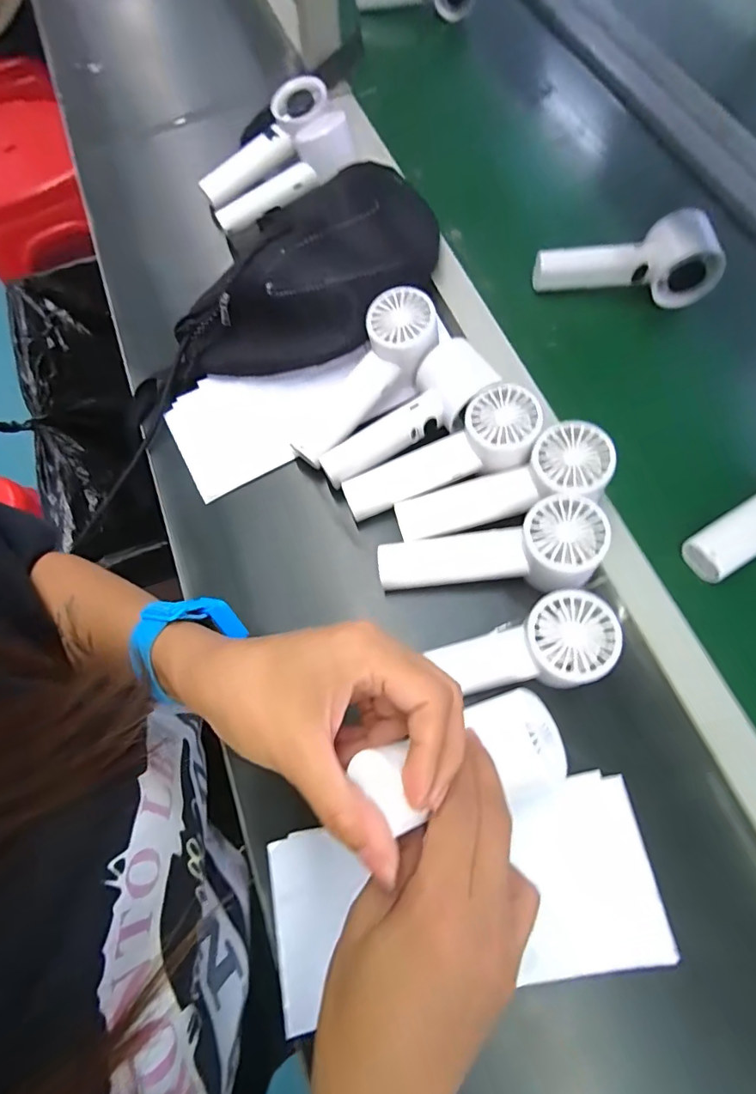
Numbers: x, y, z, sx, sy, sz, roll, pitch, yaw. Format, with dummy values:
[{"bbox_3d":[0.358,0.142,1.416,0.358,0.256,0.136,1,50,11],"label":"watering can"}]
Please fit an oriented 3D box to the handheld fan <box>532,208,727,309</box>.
[{"bbox_3d":[0.223,-0.262,0.442,0.155,0.051,0.050,3,69,2],"label":"handheld fan"}]

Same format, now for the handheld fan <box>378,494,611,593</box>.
[{"bbox_3d":[0.078,0.008,0.347,0.156,0.036,0.058,-11,68,19],"label":"handheld fan"}]

